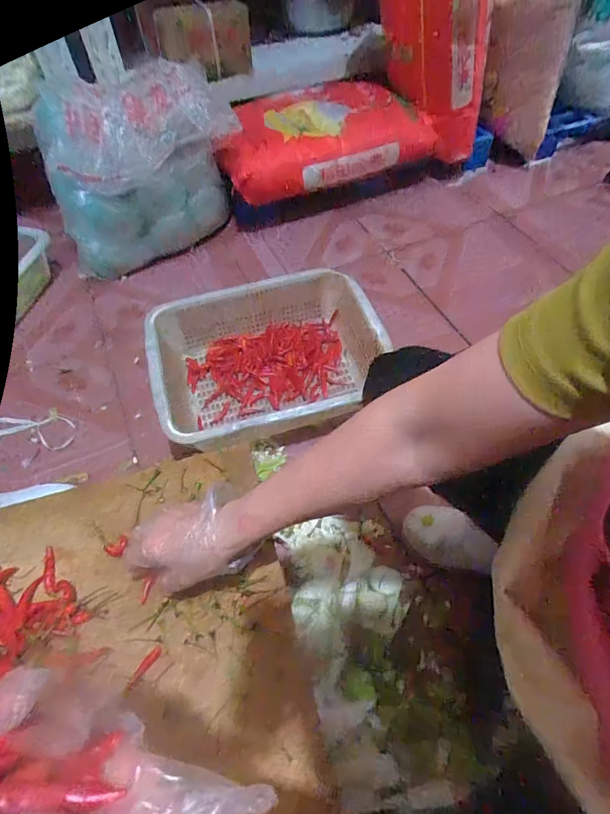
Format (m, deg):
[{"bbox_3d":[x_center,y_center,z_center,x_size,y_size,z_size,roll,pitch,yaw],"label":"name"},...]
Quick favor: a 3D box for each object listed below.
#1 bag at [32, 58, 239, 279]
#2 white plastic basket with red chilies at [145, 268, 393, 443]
[{"bbox_3d":[-0.409,-0.592,1.124,0.471,0.405,0.232,-17,58,-9],"label":"bag"},{"bbox_3d":[-0.072,-0.101,0.976,0.502,0.147,0.388,-15,58,-8],"label":"white plastic basket with red chilies"}]

